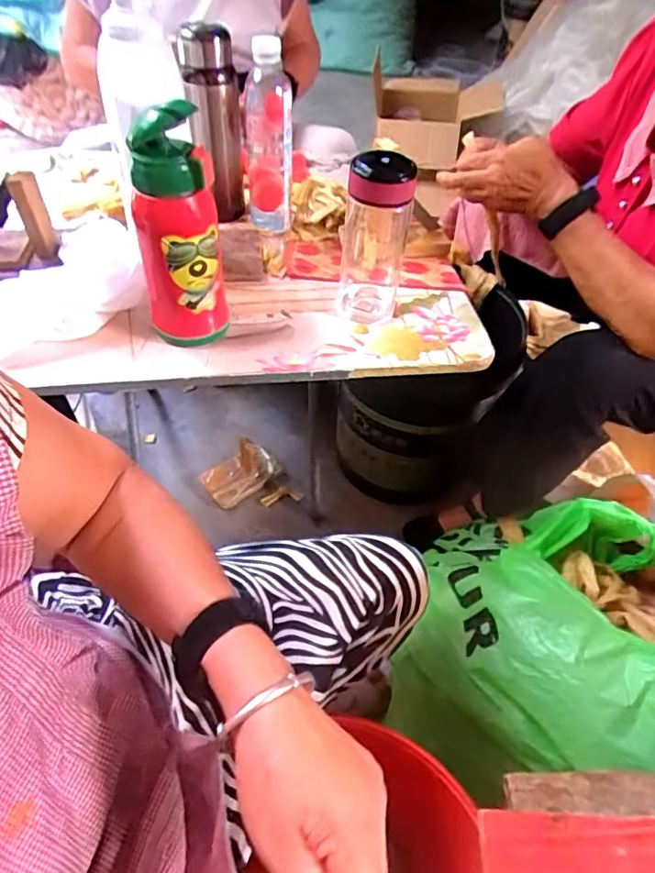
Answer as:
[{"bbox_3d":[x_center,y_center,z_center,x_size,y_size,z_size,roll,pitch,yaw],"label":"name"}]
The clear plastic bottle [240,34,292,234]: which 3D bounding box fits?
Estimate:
[{"bbox_3d":[-0.082,-0.406,0.731,0.065,0.217,0.076,0,52,-5],"label":"clear plastic bottle"}]

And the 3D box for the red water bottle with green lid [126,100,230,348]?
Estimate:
[{"bbox_3d":[-0.151,-0.197,0.535,0.079,0.223,0.077,-11,53,-13],"label":"red water bottle with green lid"}]

